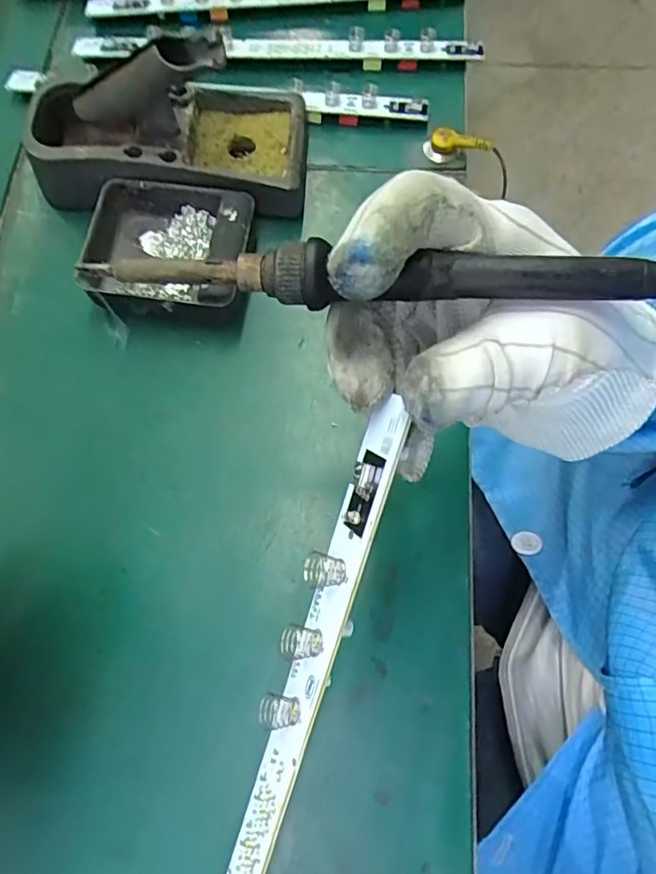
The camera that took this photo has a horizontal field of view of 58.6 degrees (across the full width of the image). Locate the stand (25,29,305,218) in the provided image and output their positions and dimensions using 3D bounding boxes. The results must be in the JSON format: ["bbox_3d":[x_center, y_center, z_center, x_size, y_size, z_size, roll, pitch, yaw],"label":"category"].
[{"bbox_3d":[-0.096,-0.194,0.353,0.163,0.078,0.082,3,71,3],"label":"stand"}]

